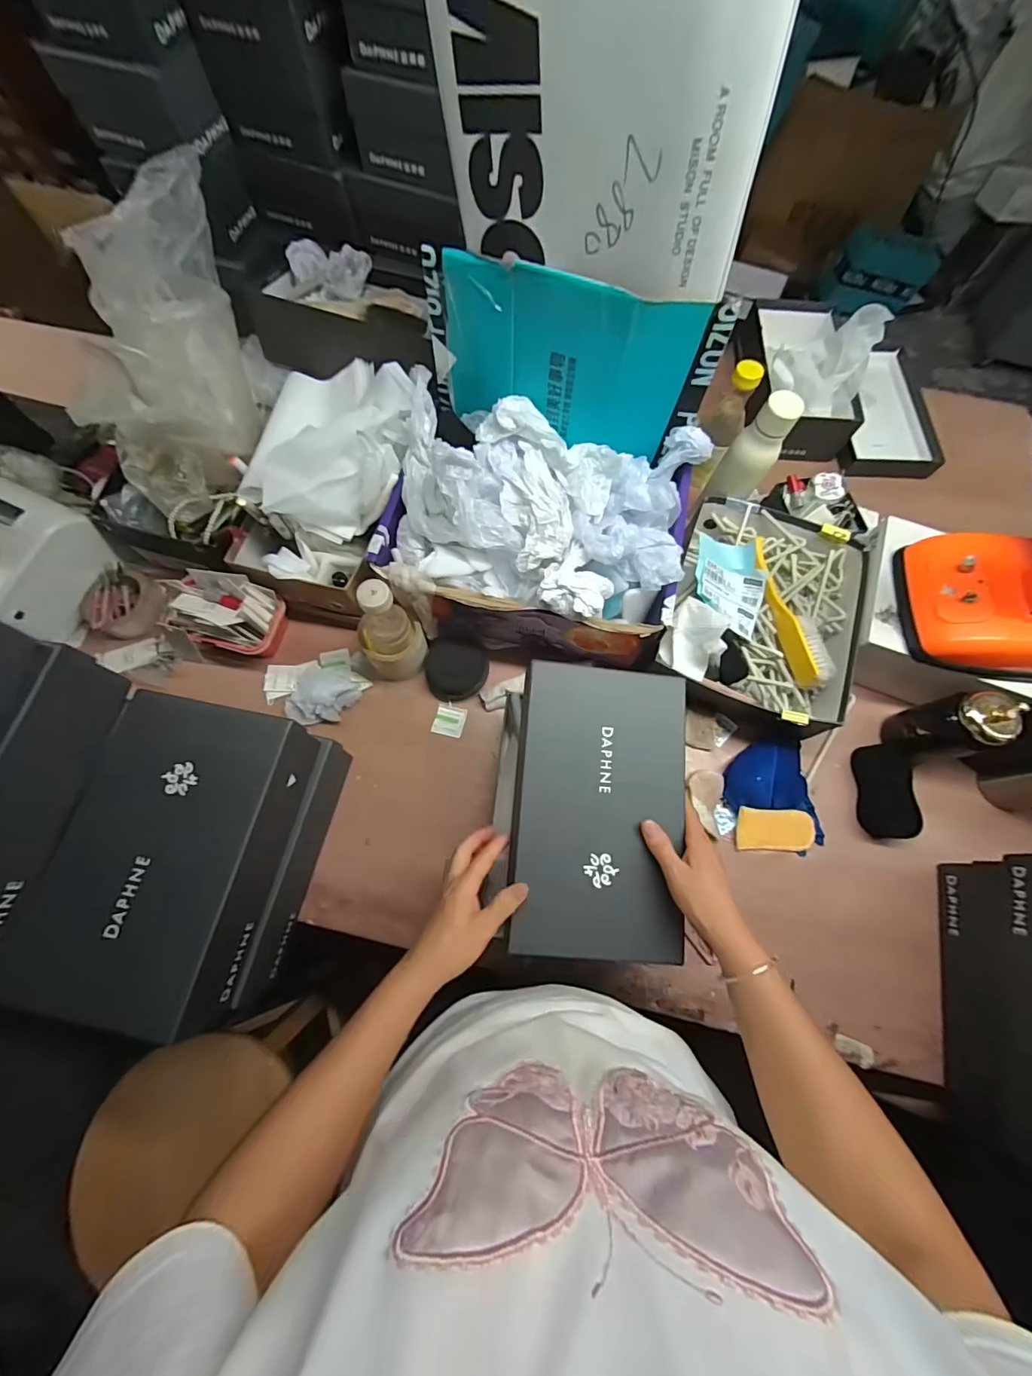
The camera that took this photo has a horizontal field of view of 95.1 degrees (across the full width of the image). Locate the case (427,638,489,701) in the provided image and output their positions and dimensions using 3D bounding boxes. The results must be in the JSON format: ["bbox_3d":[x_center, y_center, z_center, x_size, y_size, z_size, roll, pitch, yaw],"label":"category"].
[{"bbox_3d":[-0.088,-0.030,0.703,0.090,0.024,0.092,0,71,-1],"label":"case"}]

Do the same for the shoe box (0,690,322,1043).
[{"bbox_3d":[-0.351,0.172,0.494,0.176,0.096,0.307,8,71,2],"label":"shoe box"}]

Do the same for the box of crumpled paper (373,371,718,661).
[{"bbox_3d":[0.026,-0.219,0.673,0.395,0.194,0.292,13,72,3],"label":"box of crumpled paper"}]

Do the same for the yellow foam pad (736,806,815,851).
[{"bbox_3d":[0.354,0.193,0.644,0.100,0.010,0.056,0,96,4],"label":"yellow foam pad"}]

